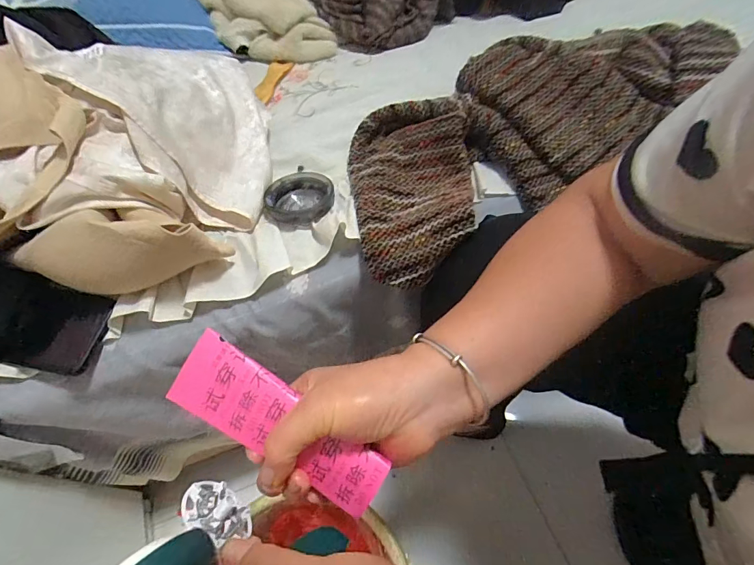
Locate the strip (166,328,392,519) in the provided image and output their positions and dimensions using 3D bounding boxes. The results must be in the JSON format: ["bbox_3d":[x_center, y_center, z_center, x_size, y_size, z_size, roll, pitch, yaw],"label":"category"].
[{"bbox_3d":[-0.060,0.086,0.261,0.142,0.007,0.048,29,94,7],"label":"strip"}]

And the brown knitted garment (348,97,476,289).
[{"bbox_3d":[0.034,-0.100,0.438,0.126,0.054,0.206,-2,59,3],"label":"brown knitted garment"}]

